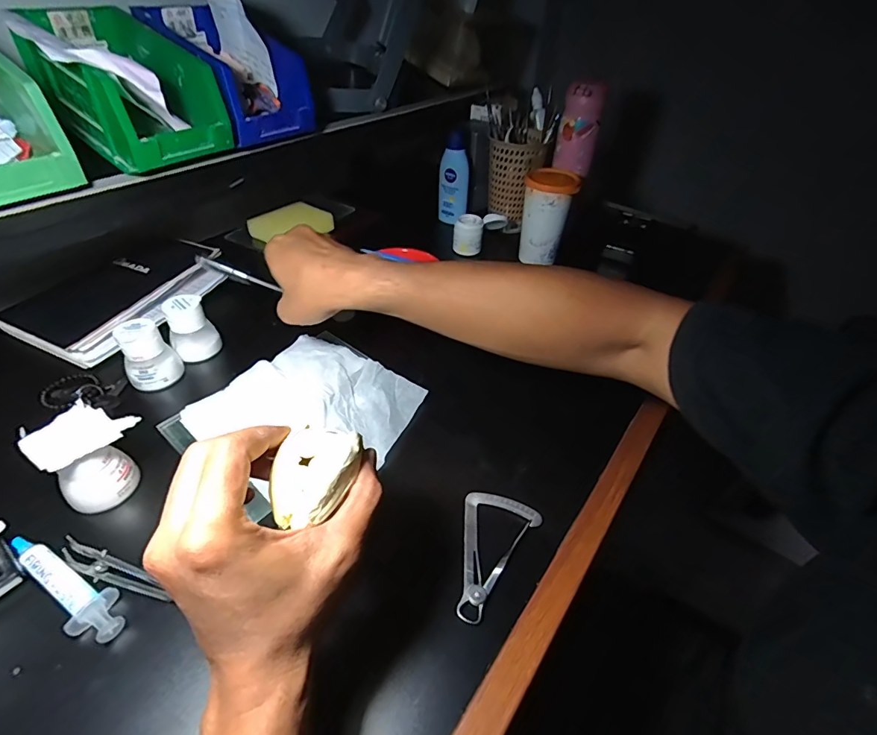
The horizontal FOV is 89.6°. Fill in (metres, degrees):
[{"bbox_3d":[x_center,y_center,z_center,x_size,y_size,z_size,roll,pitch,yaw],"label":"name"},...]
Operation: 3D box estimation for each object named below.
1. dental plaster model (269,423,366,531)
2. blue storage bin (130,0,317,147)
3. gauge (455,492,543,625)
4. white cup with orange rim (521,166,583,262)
[{"bbox_3d":[-0.068,0.060,0.247,0.043,0.020,0.054,9,62,4],"label":"dental plaster model"},{"bbox_3d":[-0.232,-0.328,0.483,0.160,0.104,0.106,32,49,27],"label":"blue storage bin"},{"bbox_3d":[0.031,0.136,0.341,0.059,0.009,0.100,29,48,25],"label":"gauge"},{"bbox_3d":[0.158,-0.220,0.652,0.067,0.120,0.067,17,44,13],"label":"white cup with orange rim"}]

